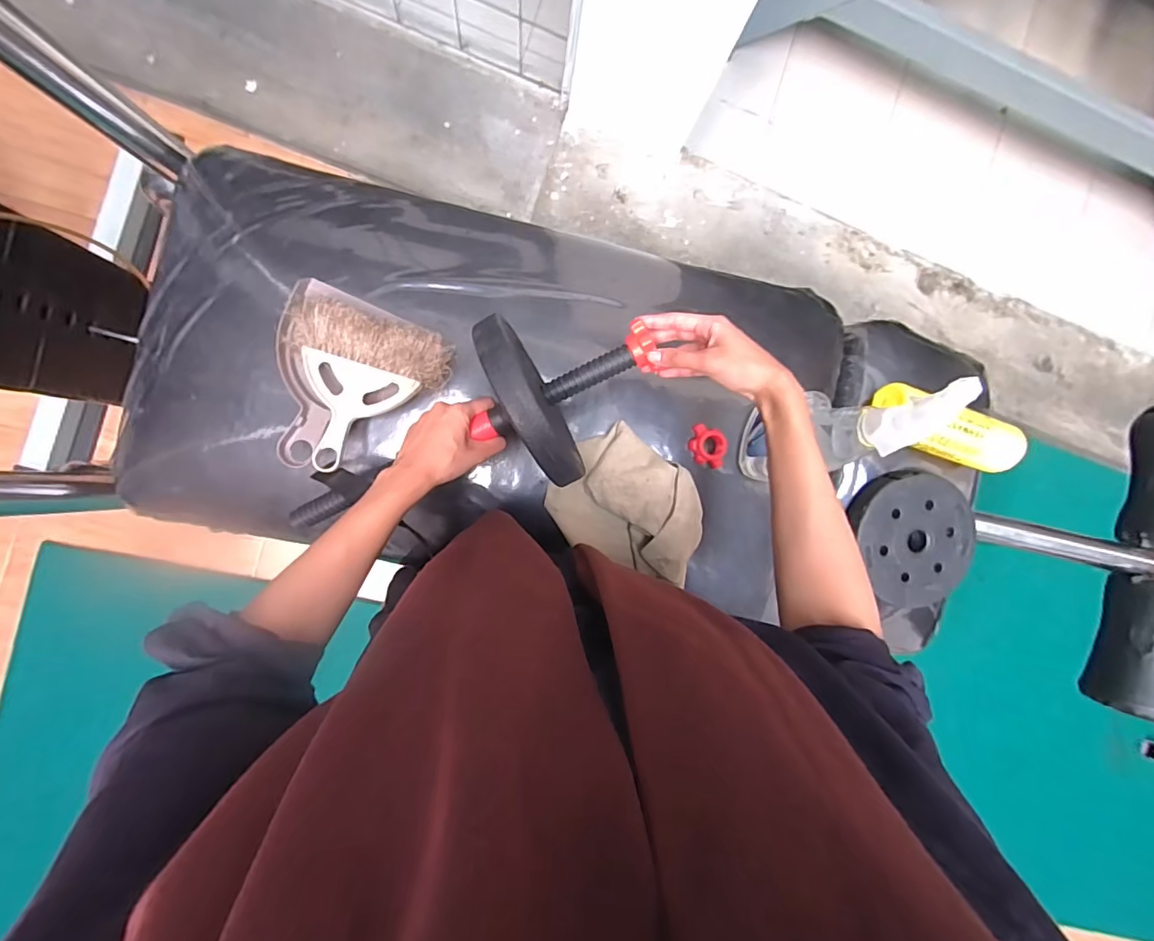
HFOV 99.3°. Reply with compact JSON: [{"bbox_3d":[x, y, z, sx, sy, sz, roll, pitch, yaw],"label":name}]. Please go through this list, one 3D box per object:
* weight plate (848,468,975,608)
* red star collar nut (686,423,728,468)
[{"bbox_3d":[0.445,0.089,0.641,0.151,0.030,0.176,-20,94,-8],"label":"weight plate"},{"bbox_3d":[0.155,-0.028,0.572,0.047,0.016,0.044,18,88,-8],"label":"red star collar nut"}]

